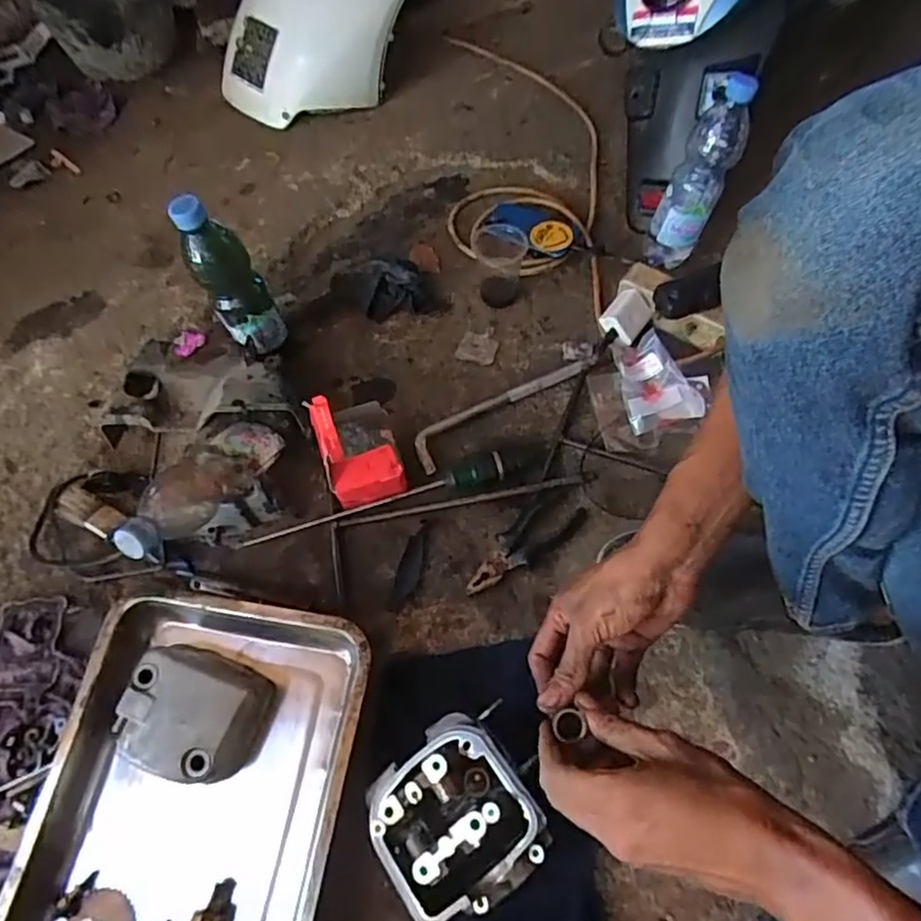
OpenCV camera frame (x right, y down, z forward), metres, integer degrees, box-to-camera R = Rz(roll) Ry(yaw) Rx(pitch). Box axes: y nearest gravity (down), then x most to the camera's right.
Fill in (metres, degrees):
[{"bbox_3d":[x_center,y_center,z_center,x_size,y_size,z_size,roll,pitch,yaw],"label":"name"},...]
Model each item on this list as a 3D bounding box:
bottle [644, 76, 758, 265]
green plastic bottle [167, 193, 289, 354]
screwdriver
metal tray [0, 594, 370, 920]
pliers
[{"bbox_3d":[0.299,-0.351,0.783,0.063,0.230,0.072,35,70,19],"label":"bottle"},{"bbox_3d":[-0.258,-0.205,0.692,0.070,0.192,0.051,-29,63,-16],"label":"green plastic bottle"},{"bbox_3d":[-0.073,0.039,0.697,0.348,0.029,0.038,-17,63,-6],"label":"screwdriver"},{"bbox_3d":[-0.236,0.306,0.538,0.257,0.068,0.345,8,63,7],"label":"metal tray"},{"bbox_3d":[0.071,0.091,0.663,0.057,0.018,0.152,39,71,20],"label":"pliers"}]

